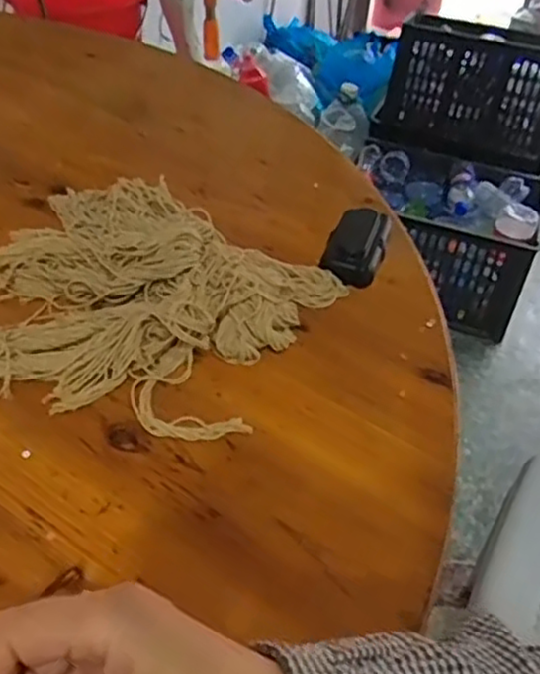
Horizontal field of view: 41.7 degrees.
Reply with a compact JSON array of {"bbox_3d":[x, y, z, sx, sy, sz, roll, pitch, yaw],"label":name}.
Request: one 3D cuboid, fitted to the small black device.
[{"bbox_3d":[0.083,-0.088,0.670,0.049,0.024,0.102,17,43,11],"label":"small black device"}]

